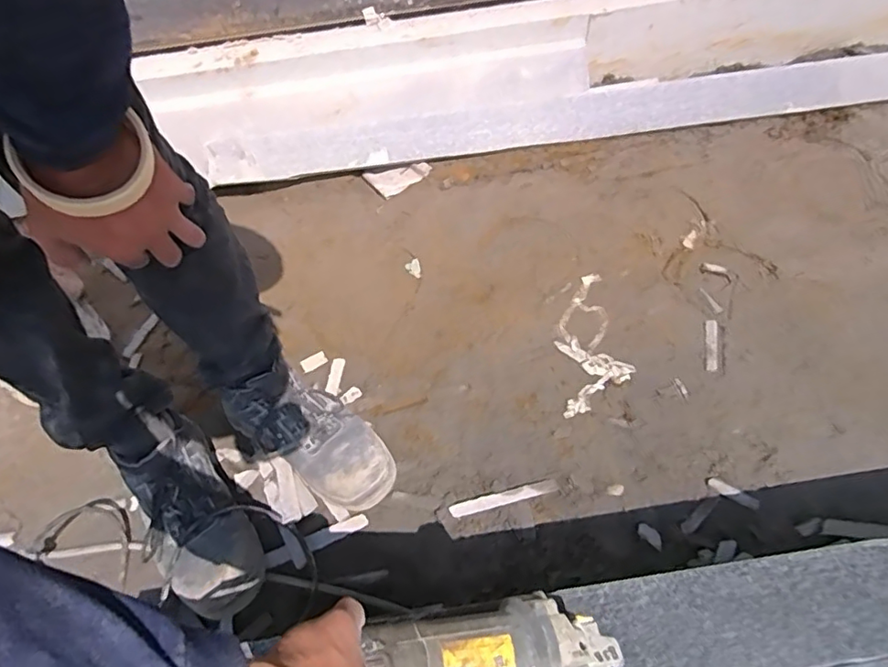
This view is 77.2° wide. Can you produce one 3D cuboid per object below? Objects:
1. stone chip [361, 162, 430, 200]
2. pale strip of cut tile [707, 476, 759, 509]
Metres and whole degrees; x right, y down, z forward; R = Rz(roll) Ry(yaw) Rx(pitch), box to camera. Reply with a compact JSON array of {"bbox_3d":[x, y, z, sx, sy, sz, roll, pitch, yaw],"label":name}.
[{"bbox_3d":[-0.091,-0.316,1.120,0.125,0.014,0.064,-23,82,3],"label":"stone chip"},{"bbox_3d":[0.398,0.219,0.763,0.070,0.006,0.015,24,63,16],"label":"pale strip of cut tile"}]

